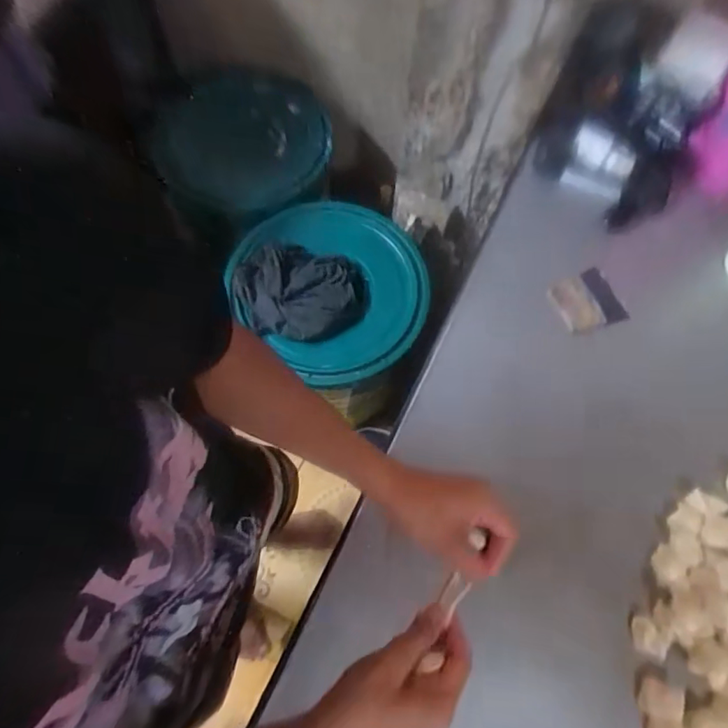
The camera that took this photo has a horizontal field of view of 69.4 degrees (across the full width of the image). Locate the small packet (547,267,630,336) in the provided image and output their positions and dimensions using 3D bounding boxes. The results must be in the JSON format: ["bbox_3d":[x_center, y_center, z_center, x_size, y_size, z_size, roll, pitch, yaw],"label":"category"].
[{"bbox_3d":[0.335,-0.092,0.791,0.111,0.004,0.088,-21,84,-21],"label":"small packet"}]

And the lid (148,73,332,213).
[{"bbox_3d":[-0.284,-0.507,1.234,0.411,0.275,0.030,-16,30,11],"label":"lid"}]

